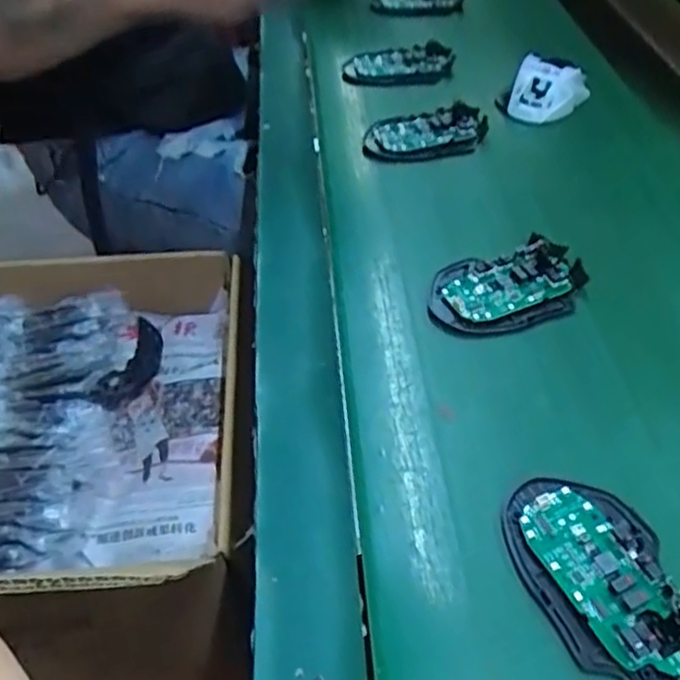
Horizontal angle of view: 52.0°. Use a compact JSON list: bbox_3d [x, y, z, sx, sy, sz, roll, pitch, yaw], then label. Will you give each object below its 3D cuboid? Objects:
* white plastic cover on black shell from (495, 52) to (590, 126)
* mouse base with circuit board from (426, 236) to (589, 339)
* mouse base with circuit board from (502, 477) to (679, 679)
[{"bbox_3d":[0.203,-0.243,0.683,0.058,0.046,0.096,33,53,27],"label":"white plastic cover on black shell"},{"bbox_3d":[0.118,-0.038,0.490,0.114,0.020,0.068,-14,47,-14],"label":"mouse base with circuit board"},{"bbox_3d":[0.129,0.113,0.341,0.072,0.016,0.111,-14,47,-14],"label":"mouse base with circuit board"}]

